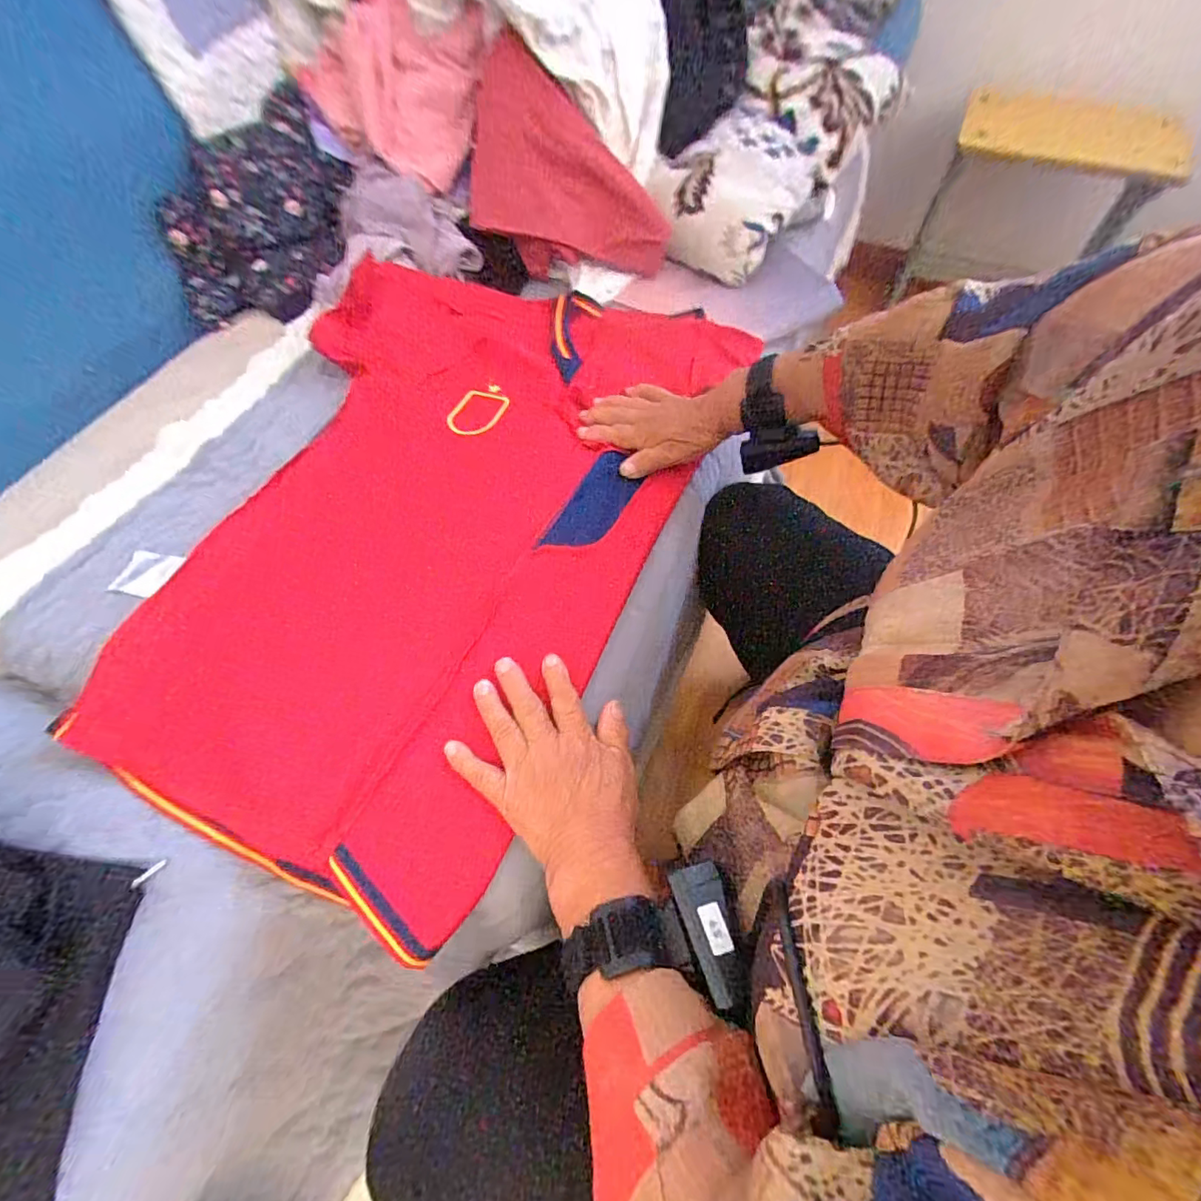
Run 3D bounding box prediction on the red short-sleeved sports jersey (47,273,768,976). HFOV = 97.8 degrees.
[{"bbox_3d":[-0.144,-0.097,0.497,0.407,0.052,0.625,20,64,10],"label":"red short-sleeved sports jersey"}]

